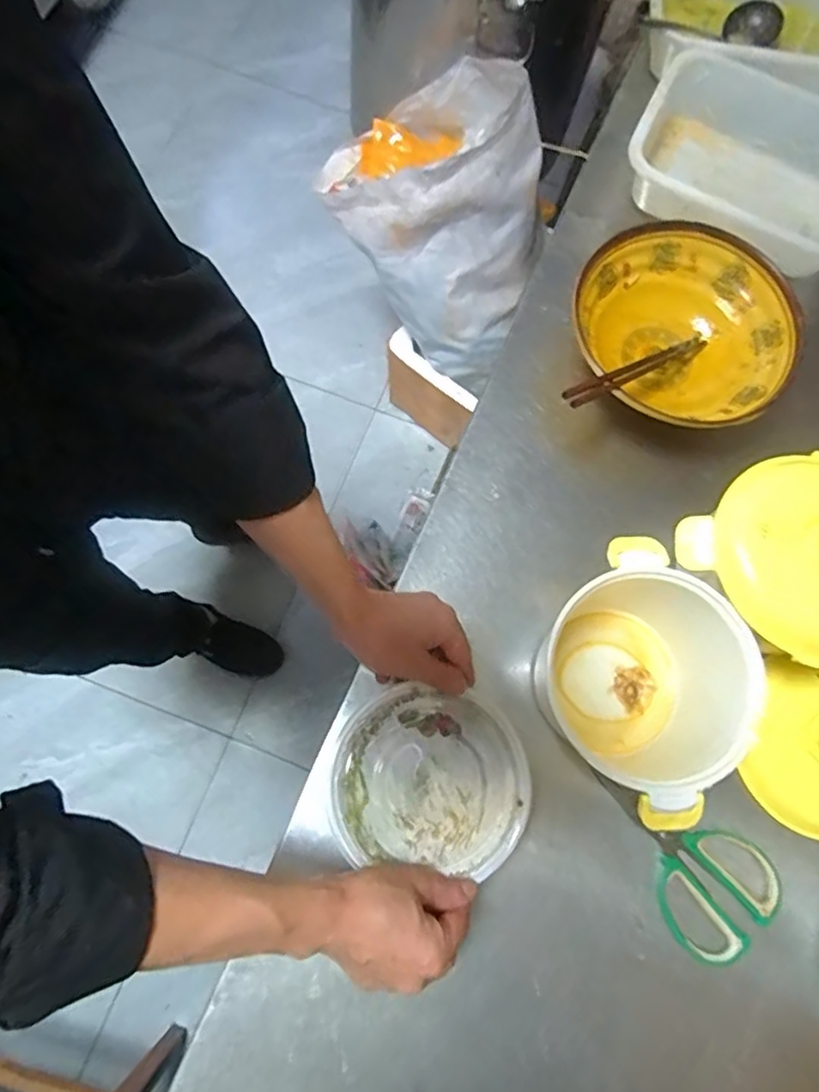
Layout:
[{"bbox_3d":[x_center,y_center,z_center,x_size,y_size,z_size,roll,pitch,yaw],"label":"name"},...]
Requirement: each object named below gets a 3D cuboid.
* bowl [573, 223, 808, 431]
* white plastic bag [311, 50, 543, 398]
[{"bbox_3d":[0.271,-0.214,0.651,0.213,0.088,0.205,0,75,-2],"label":"bowl"},{"bbox_3d":[0.055,-0.566,1.106,0.395,0.370,0.298,29,76,6],"label":"white plastic bag"}]

